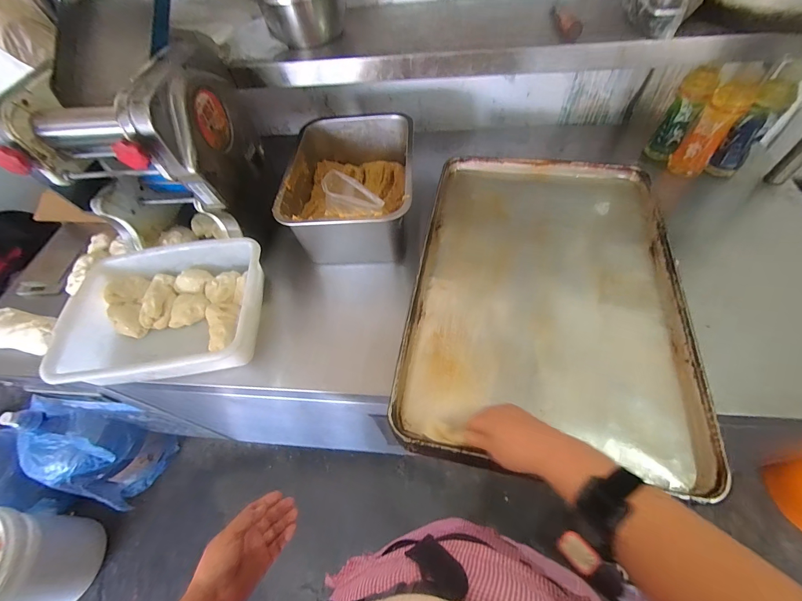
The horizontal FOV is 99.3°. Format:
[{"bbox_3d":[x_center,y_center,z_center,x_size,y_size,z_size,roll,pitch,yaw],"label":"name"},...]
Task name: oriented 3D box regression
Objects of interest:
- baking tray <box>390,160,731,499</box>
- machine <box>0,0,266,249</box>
[{"bbox_3d":[0.231,-0.031,0.571,0.394,0.047,0.591,8,56,9],"label":"baking tray"},{"bbox_3d":[-0.475,-0.338,0.703,0.315,0.398,0.413,2,55,5],"label":"machine"}]

